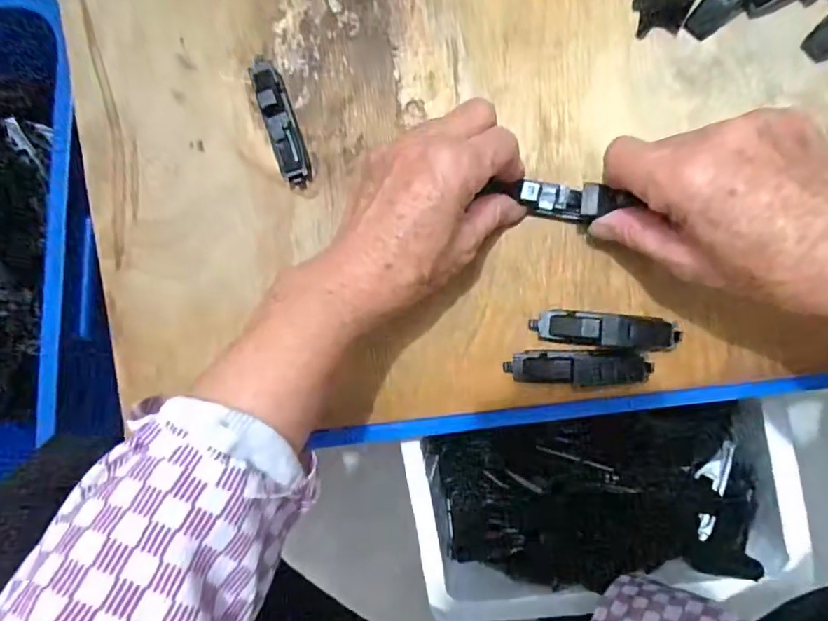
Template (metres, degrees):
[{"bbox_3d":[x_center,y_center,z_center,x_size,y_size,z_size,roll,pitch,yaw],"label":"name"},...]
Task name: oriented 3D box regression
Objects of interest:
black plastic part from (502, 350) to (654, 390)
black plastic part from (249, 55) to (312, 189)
[{"bbox_3d":[0.098,0.035,0.305,0.083,0.011,0.023,-1,92,8],"label":"black plastic part"},{"bbox_3d":[-0.085,-0.119,0.319,0.017,0.014,0.082,-18,90,9],"label":"black plastic part"}]

